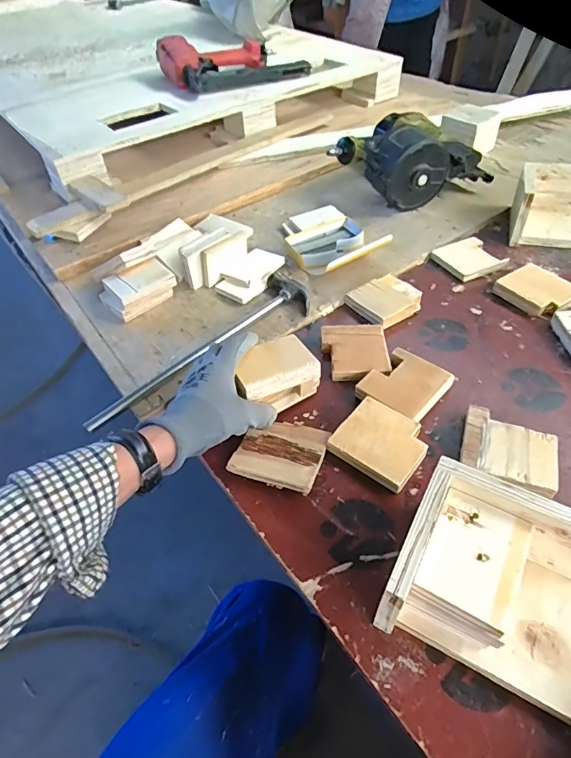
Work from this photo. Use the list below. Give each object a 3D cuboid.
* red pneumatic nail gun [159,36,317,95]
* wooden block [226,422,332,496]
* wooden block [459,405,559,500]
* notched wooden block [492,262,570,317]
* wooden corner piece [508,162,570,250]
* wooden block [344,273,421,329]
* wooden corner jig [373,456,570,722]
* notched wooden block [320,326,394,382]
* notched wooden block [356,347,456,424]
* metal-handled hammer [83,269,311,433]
[{"bbox_3d":[-0.126,-0.771,1.094,0.315,0.080,0.202,-23,52,-17],"label":"red pneumatic nail gun"},{"bbox_3d":[-0.004,0.081,0.502,0.091,0.027,0.088,13,51,16],"label":"wooden block"},{"bbox_3d":[0.239,0.079,0.486,0.095,0.021,0.083,19,53,20],"label":"wooden block"},{"bbox_3d":[0.374,-0.131,0.669,0.088,0.020,0.097,-35,54,-23],"label":"notched wooden block"},{"bbox_3d":[0.468,-0.288,0.755,0.165,0.088,0.119,12,51,16],"label":"wooden corner piece"},{"bbox_3d":[0.151,-0.117,0.682,0.096,0.022,0.088,-29,52,-19],"label":"wooden block"},{"bbox_3d":[0.187,0.171,0.355,0.186,0.094,0.126,22,54,22],"label":"wooden corner jig"},{"bbox_3d":[0.094,-0.035,0.613,0.085,0.022,0.100,-2,49,4],"label":"notched wooden block"},{"bbox_3d":[0.149,0.009,0.565,0.085,0.025,0.094,32,59,29],"label":"notched wooden block"},{"bbox_3d":[-0.101,-0.047,0.623,0.096,0.020,0.378,35,60,30],"label":"metal-handled hammer"}]

